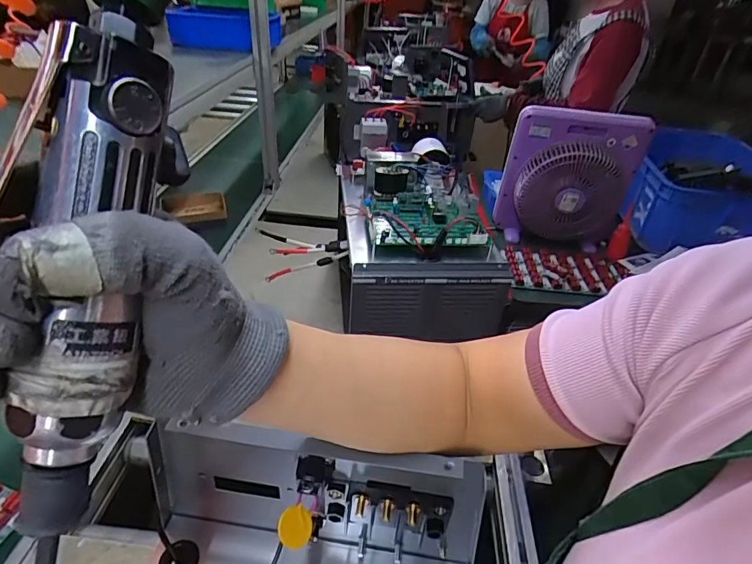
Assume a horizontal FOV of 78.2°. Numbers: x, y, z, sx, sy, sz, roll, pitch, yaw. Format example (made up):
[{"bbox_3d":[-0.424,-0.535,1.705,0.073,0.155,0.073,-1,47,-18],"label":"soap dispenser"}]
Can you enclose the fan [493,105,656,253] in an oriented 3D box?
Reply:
[{"bbox_3d":[0.501,-0.261,1.215,0.323,0.343,0.109,9,35,6],"label":"fan"}]

